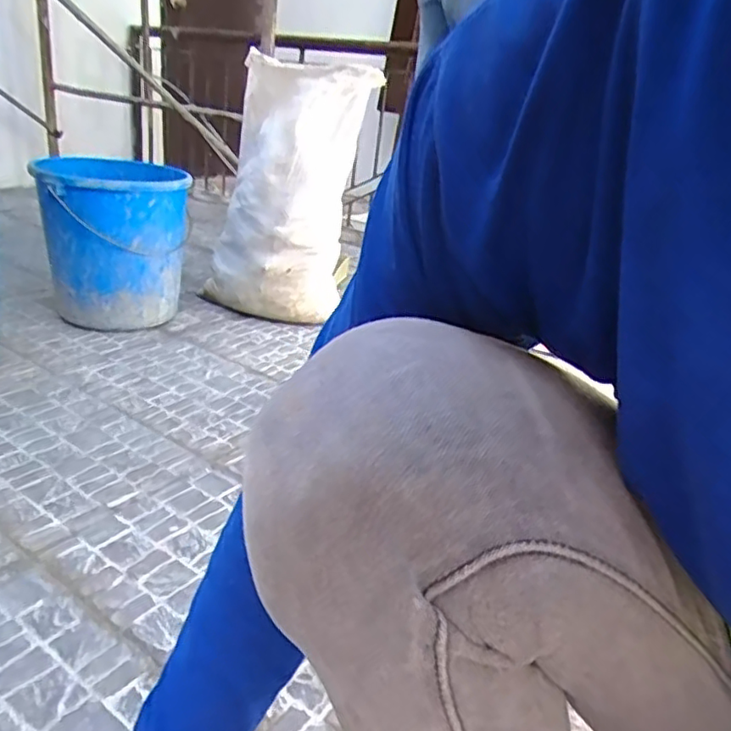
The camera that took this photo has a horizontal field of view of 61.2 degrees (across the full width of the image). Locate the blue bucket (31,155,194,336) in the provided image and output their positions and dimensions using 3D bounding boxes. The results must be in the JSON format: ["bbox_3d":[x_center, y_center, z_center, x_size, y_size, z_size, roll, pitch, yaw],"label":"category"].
[{"bbox_3d":[-0.566,-0.277,1.449,0.284,0.361,0.324,3,24,-11],"label":"blue bucket"}]

